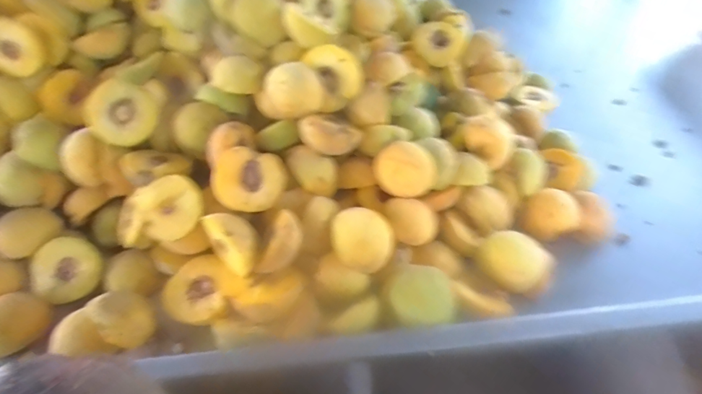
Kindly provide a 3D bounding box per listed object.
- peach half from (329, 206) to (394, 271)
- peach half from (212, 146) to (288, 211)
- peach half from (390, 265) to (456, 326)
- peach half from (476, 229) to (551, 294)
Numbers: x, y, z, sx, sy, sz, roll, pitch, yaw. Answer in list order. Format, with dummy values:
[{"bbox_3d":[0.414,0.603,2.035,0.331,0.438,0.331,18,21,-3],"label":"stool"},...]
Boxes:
[{"bbox_3d":[0.013,0.042,0.439,0.064,0.037,0.064,1,48,-1],"label":"peach half"},{"bbox_3d":[-0.113,-0.018,0.460,0.074,0.036,0.067,-8,89,-32],"label":"peach half"},{"bbox_3d":[0.071,0.101,0.425,0.062,0.019,0.059,-4,77,4],"label":"peach half"},{"bbox_3d":[0.181,0.073,0.474,0.066,0.059,0.035,28,9,11],"label":"peach half"}]

